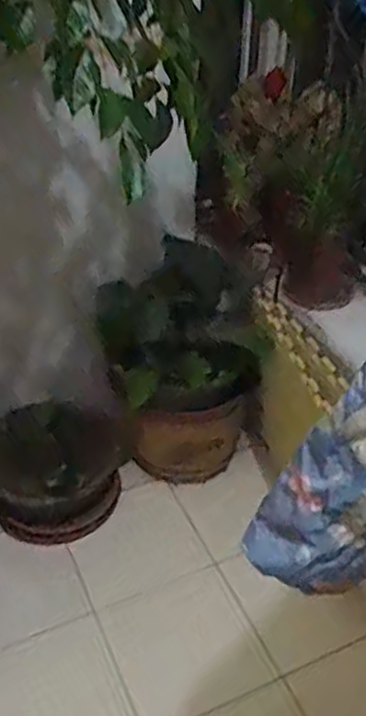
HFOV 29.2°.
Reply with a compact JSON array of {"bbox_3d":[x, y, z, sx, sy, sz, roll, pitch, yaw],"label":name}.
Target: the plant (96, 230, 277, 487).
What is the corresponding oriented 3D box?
[{"bbox_3d":[-0.004,0.010,1.668,0.306,0.581,0.267,-13,42,-17],"label":"plant"}]

